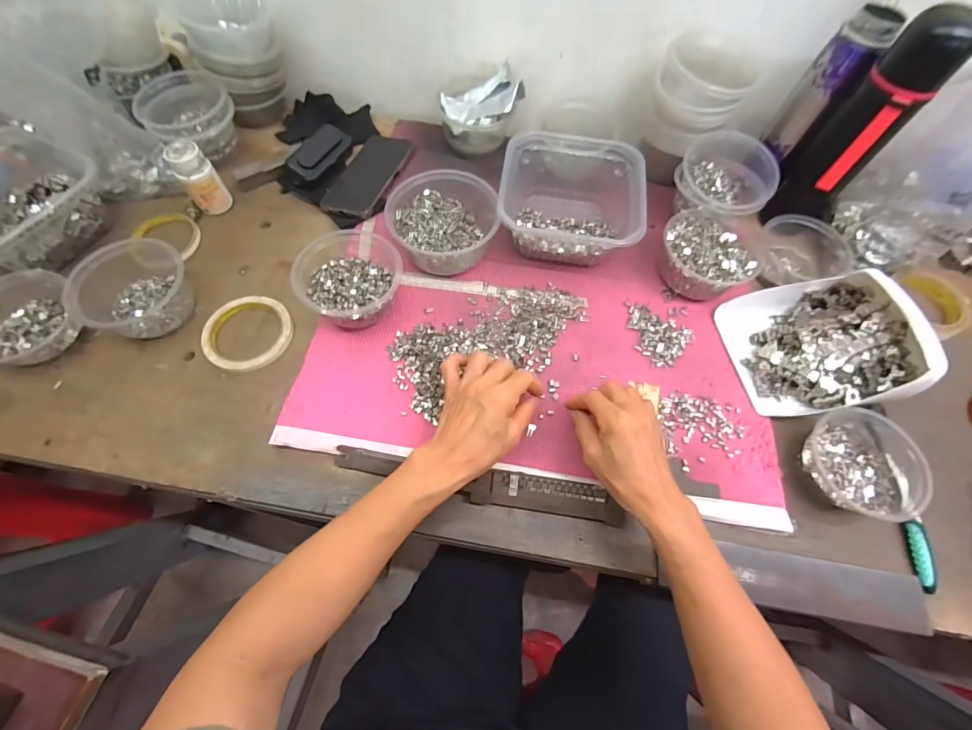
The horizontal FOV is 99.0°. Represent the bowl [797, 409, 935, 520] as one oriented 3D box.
[{"bbox_3d":[0.388,0.101,0.426,0.124,0.051,0.111,-5,64,-5],"label":"bowl"}]

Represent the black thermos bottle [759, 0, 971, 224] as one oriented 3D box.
[{"bbox_3d":[0.428,-0.261,0.479,0.078,0.226,0.062,41,69,16],"label":"black thermos bottle"}]

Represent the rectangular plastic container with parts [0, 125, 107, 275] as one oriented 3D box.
[{"bbox_3d":[-0.579,-0.198,0.507,0.180,0.063,0.178,26,65,10],"label":"rectangular plastic container with parts"}]

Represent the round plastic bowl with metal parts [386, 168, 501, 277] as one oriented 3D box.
[{"bbox_3d":[-0.053,-0.181,0.522,0.126,0.063,0.135,1,63,-2],"label":"round plastic bowl with metal parts"}]

